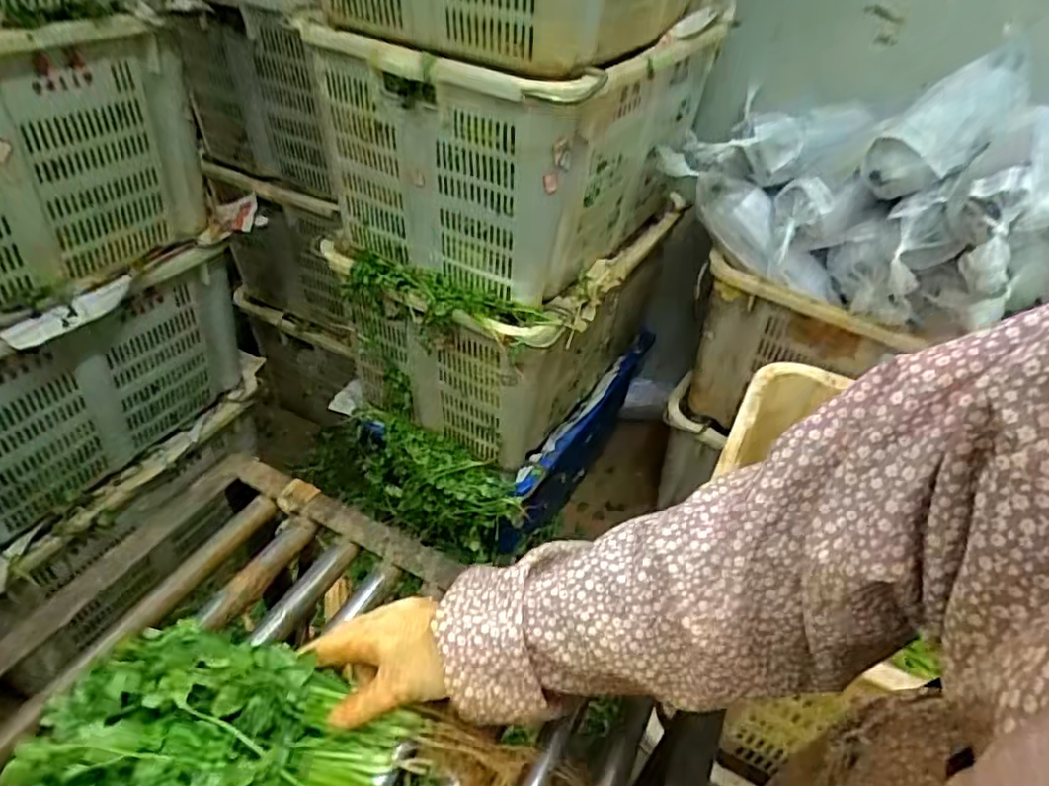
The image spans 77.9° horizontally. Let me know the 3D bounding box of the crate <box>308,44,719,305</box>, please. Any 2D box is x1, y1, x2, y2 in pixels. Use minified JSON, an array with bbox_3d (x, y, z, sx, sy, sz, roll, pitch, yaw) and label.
[{"bbox_3d":[0.009,-0.458,1.151,0.433,0.320,0.650,23,43,20],"label":"crate"}]

